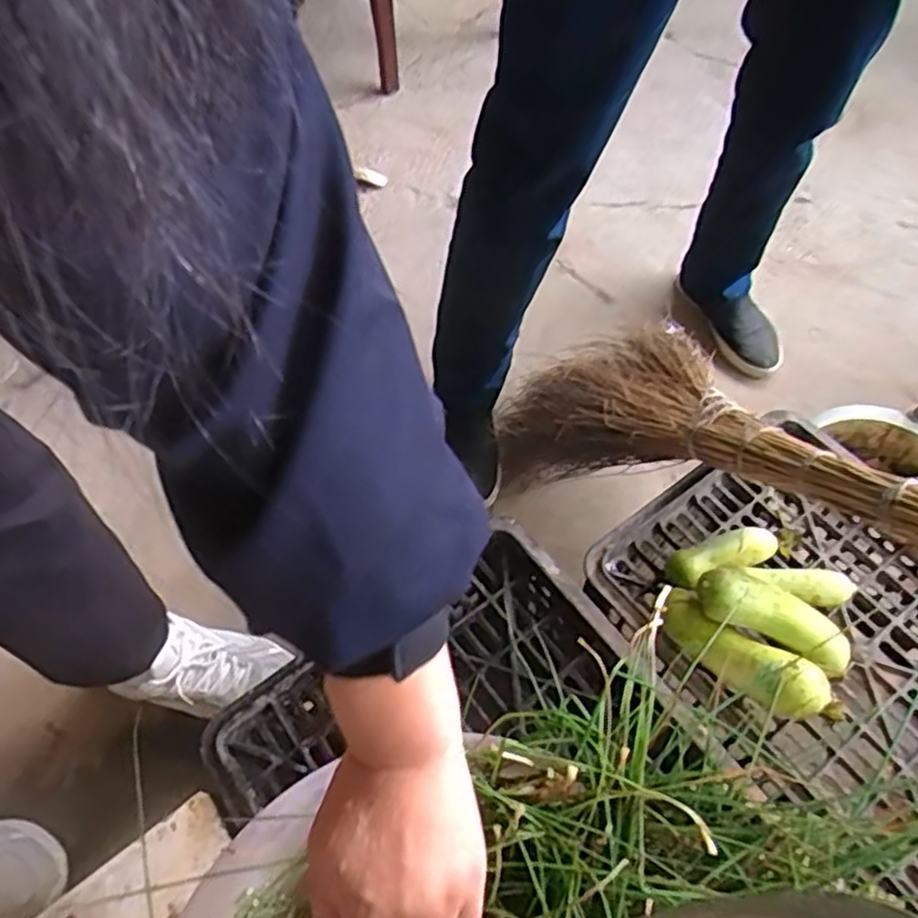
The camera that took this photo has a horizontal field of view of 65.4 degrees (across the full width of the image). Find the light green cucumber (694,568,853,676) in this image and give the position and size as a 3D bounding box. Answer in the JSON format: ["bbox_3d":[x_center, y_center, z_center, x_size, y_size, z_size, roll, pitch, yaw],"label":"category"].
[{"bbox_3d":[0.269,0.137,0.613,0.136,0.038,0.054,27,62,0],"label":"light green cucumber"}]

